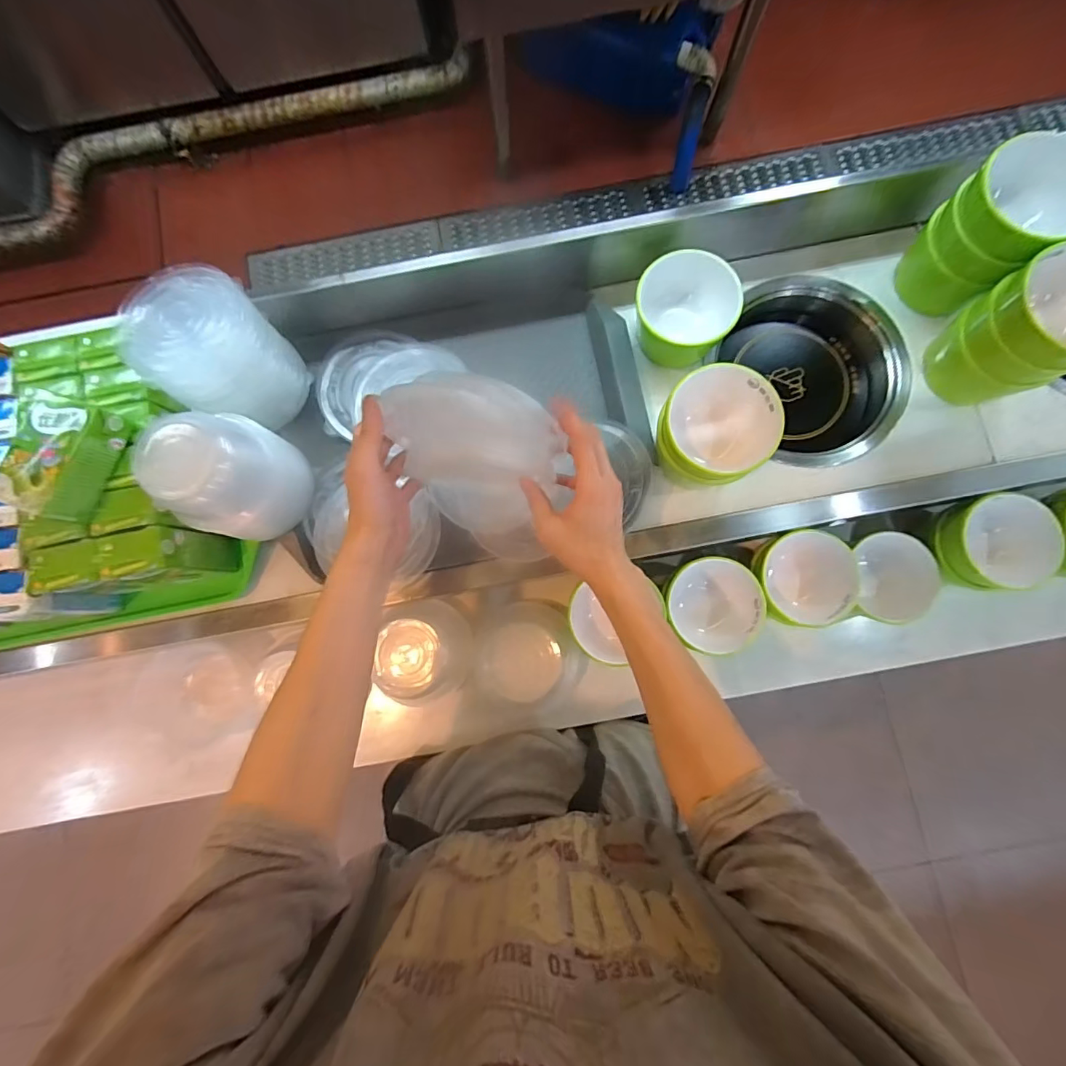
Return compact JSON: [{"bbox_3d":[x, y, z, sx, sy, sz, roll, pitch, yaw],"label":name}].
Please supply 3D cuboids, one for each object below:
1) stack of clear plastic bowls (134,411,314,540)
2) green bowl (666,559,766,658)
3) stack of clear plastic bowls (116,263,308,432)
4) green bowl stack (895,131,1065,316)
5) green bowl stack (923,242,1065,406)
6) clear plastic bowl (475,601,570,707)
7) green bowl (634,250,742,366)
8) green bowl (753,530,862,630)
[{"bbox_3d":[-0.295,-0.056,0.479,0.096,0.112,0.105,26,84,5],"label":"stack of clear plastic bowls"},{"bbox_3d":[0.207,0.086,0.580,0.110,0.054,0.108,0,82,2],"label":"green bowl"},{"bbox_3d":[-0.315,-0.180,0.502,0.114,0.107,0.124,-35,82,-3],"label":"stack of clear plastic bowls"},{"bbox_3d":[0.473,-0.309,0.510,0.089,0.129,0.100,-31,82,-3],"label":"green bowl stack"},{"bbox_3d":[0.493,-0.200,0.498,0.101,0.133,0.103,-16,82,0],"label":"green bowl stack"},{"bbox_3d":[-0.013,0.144,0.602,0.105,0.056,0.113,5,82,3],"label":"clear plastic bowl"},{"bbox_3d":[0.166,-0.245,0.546,0.106,0.067,0.095,24,83,5],"label":"green bowl"},{"bbox_3d":[0.316,0.054,0.582,0.103,0.055,0.105,0,82,2],"label":"green bowl"}]

